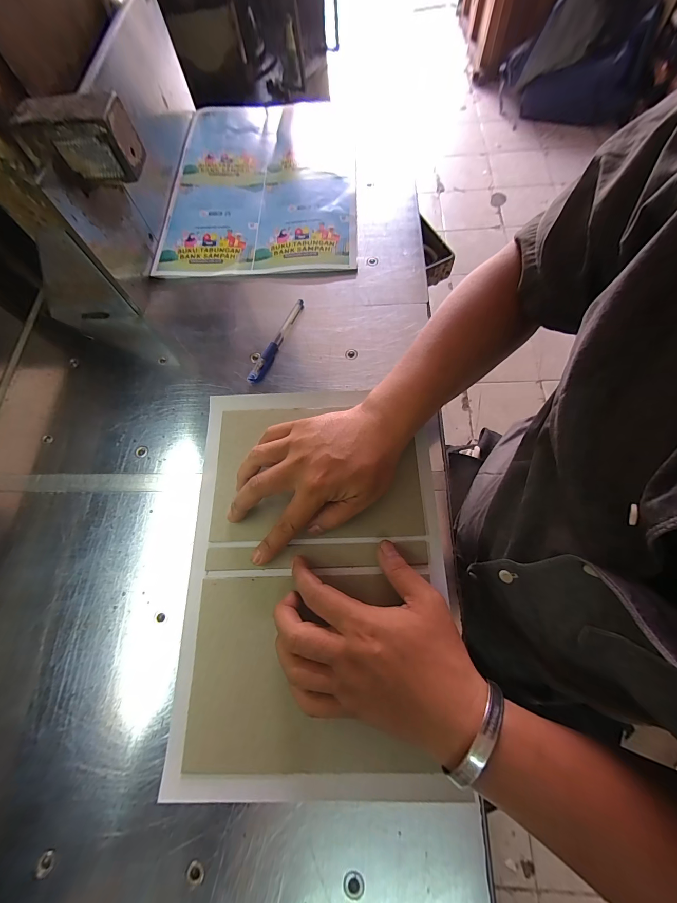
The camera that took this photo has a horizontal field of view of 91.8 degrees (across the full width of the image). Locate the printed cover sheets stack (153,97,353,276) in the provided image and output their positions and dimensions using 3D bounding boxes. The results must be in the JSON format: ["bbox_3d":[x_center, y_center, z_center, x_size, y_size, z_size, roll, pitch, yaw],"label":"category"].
[{"bbox_3d":[-0.134,-0.489,0.591,0.324,0.015,0.446,-1,71,2],"label":"printed cover sheets stack"}]

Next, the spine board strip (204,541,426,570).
[{"bbox_3d":[-0.021,0.099,0.312,0.207,0.004,0.022,-2,71,2],"label":"spine board strip"}]

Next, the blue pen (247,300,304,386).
[{"bbox_3d":[-0.086,-0.158,0.466,0.017,0.013,0.149,23,73,10],"label":"blue pen"}]

